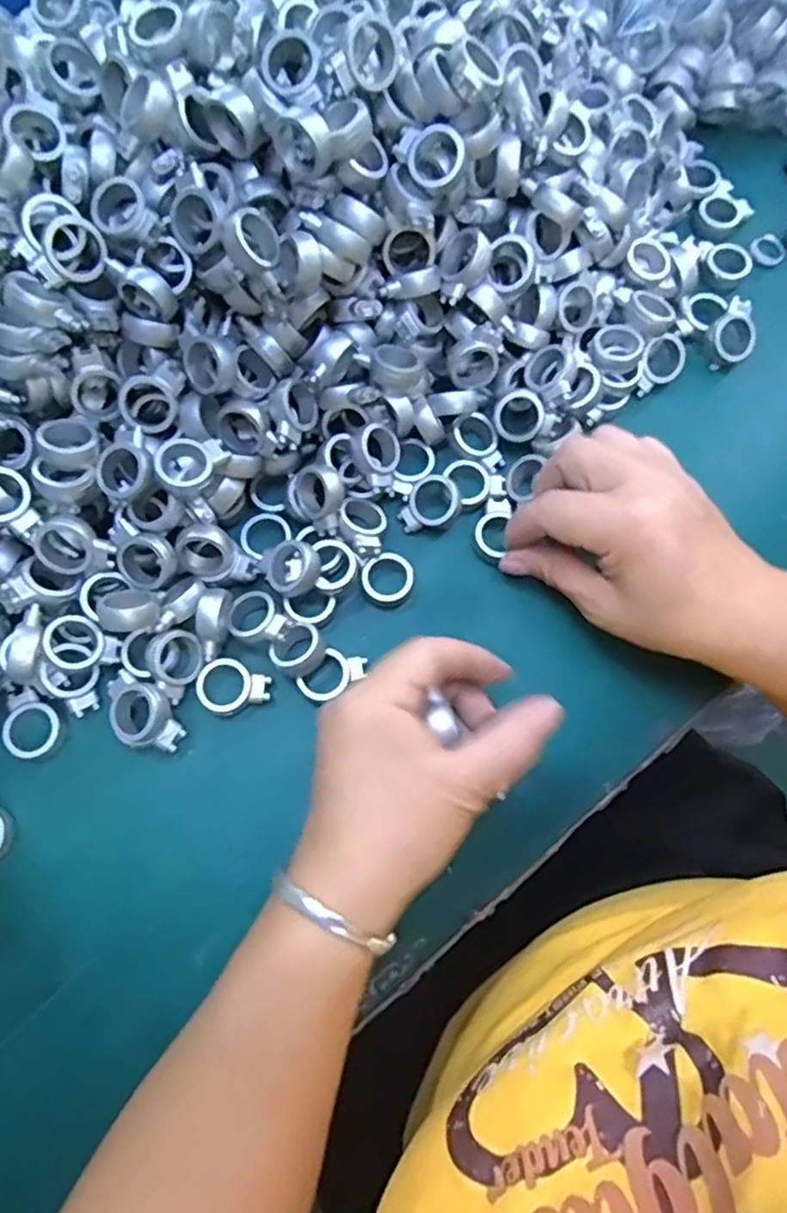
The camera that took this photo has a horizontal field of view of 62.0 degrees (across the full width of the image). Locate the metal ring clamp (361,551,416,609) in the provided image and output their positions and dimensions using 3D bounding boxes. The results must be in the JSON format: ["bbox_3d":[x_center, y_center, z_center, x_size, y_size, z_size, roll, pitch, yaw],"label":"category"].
[{"bbox_3d":[-0.002,-0.013,0.330,0.027,0.010,0.025,0,74,-1],"label":"metal ring clamp"}]

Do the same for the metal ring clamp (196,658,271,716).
[{"bbox_3d":[-0.076,0.039,0.311,0.033,0.009,0.025,6,74,1],"label":"metal ring clamp"}]

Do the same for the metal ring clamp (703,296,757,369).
[{"bbox_3d":[0.189,-0.152,0.368,0.030,0.014,0.030,-33,108,9],"label":"metal ring clamp"}]

